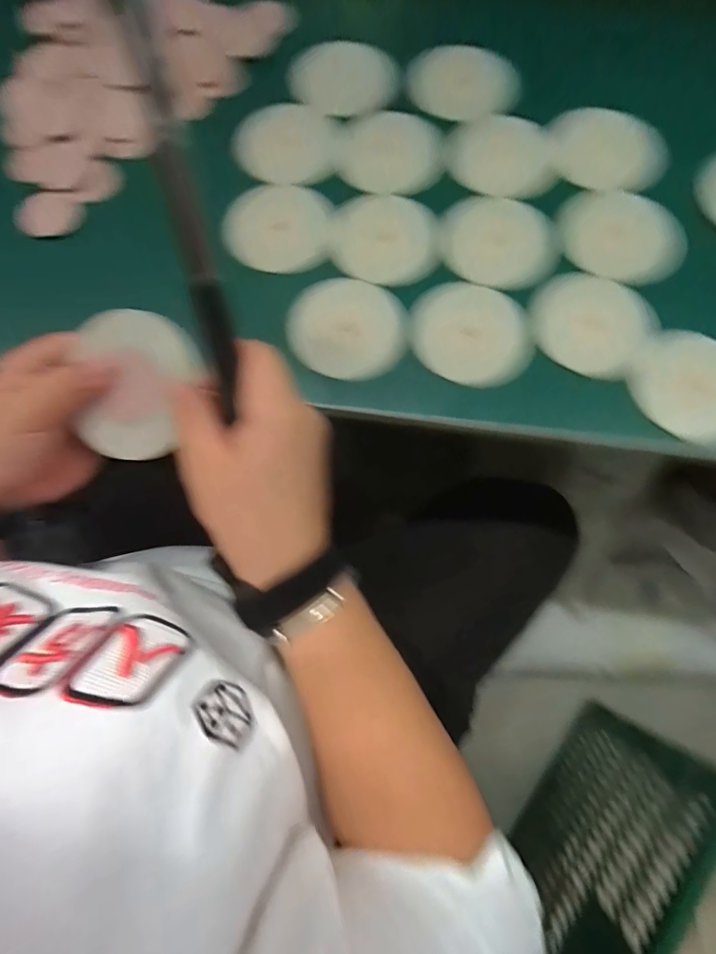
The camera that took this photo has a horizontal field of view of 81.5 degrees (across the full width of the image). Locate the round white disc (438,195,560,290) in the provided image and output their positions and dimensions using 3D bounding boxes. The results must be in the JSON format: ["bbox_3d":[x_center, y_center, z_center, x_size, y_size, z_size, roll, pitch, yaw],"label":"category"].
[{"bbox_3d":[0.119,-0.199,0.352,0.098,0.006,0.091,0,76,2],"label":"round white disc"}]

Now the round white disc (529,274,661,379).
[{"bbox_3d":[0.186,-0.122,0.331,0.095,0.006,0.084,23,78,7],"label":"round white disc"}]

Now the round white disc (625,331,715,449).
[{"bbox_3d":[0.262,-0.068,0.320,0.095,0.008,0.082,35,80,9],"label":"round white disc"}]

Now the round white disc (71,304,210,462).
[{"bbox_3d":[-0.129,-0.055,0.248,0.077,0.012,0.087,-2,93,1],"label":"round white disc"}]

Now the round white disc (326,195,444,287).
[{"bbox_3d":[0.023,-0.203,0.353,0.093,0.010,0.083,7,77,3],"label":"round white disc"}]

